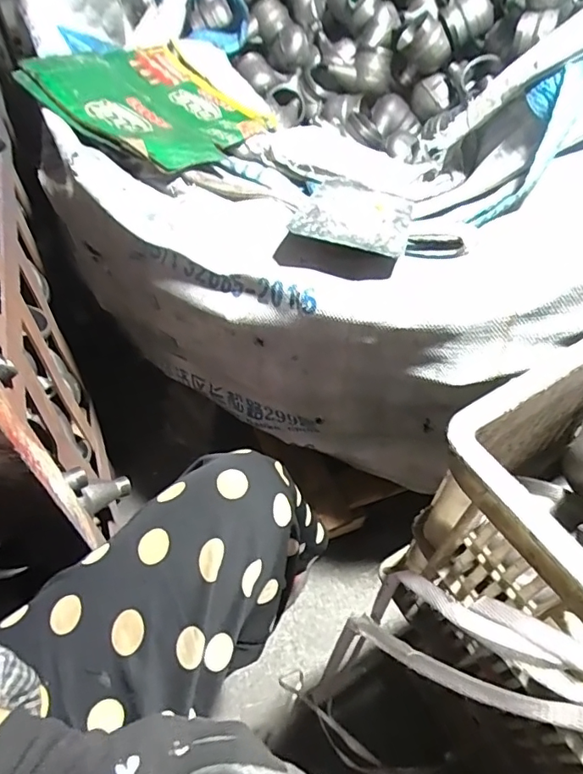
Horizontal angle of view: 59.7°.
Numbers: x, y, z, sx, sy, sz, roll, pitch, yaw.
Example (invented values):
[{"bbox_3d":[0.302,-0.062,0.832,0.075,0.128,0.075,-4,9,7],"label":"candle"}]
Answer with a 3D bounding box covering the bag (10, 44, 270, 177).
[{"bbox_3d":[-0.182,-0.413,0.730,0.270,0.042,0.287,38,50,9],"label":"bag"}]

